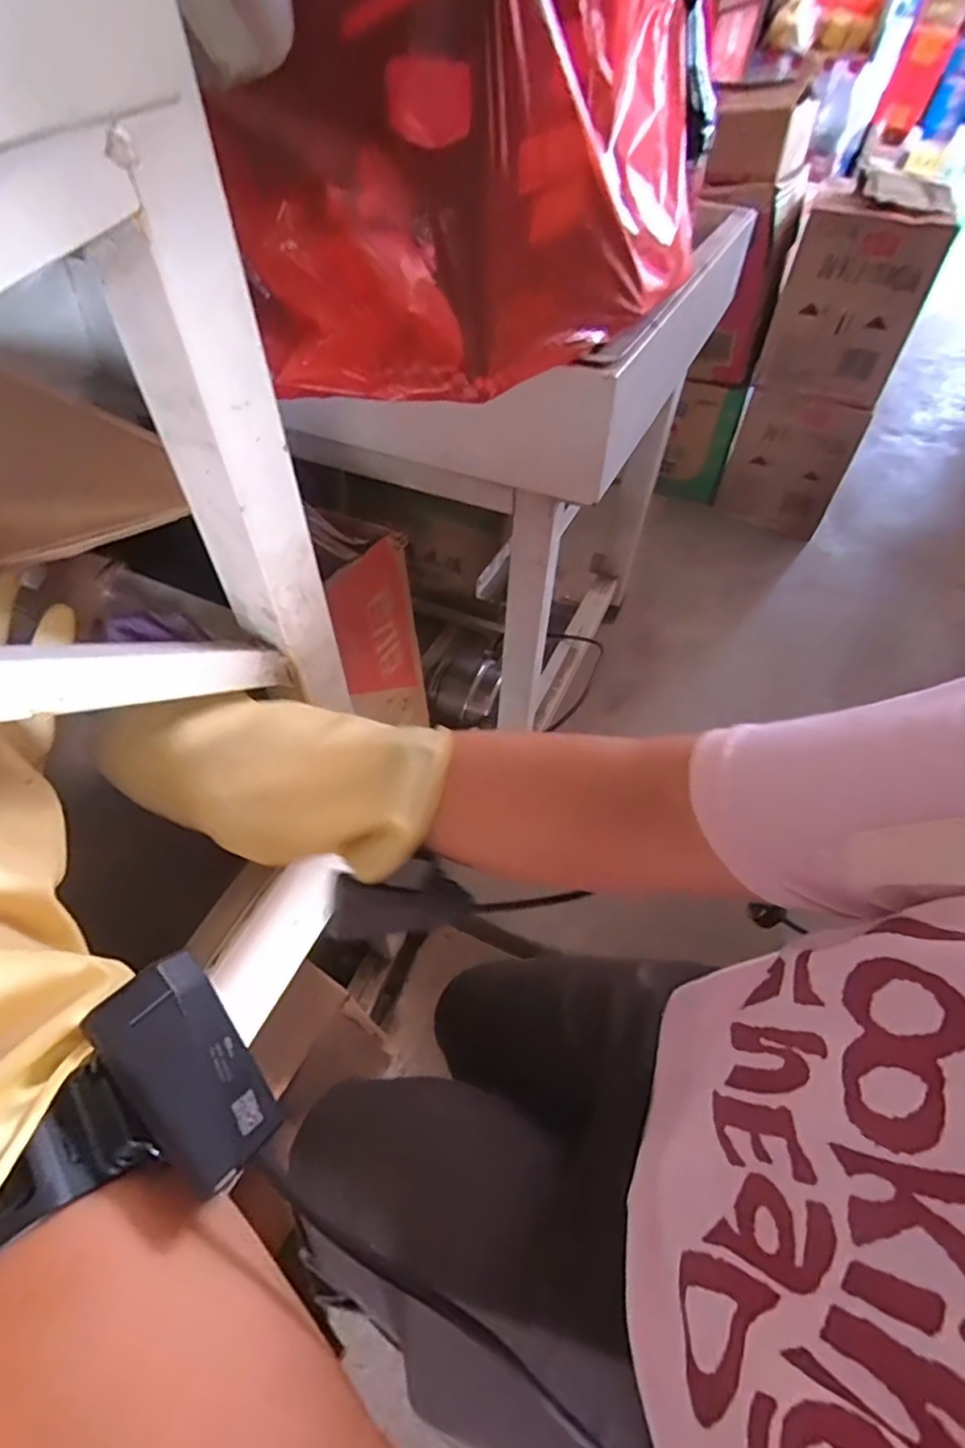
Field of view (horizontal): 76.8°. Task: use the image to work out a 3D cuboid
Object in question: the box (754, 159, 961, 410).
[{"bbox_3d":[0.649,-0.771,1.080,0.223,0.290,0.241,20,54,14],"label":"box"}]

